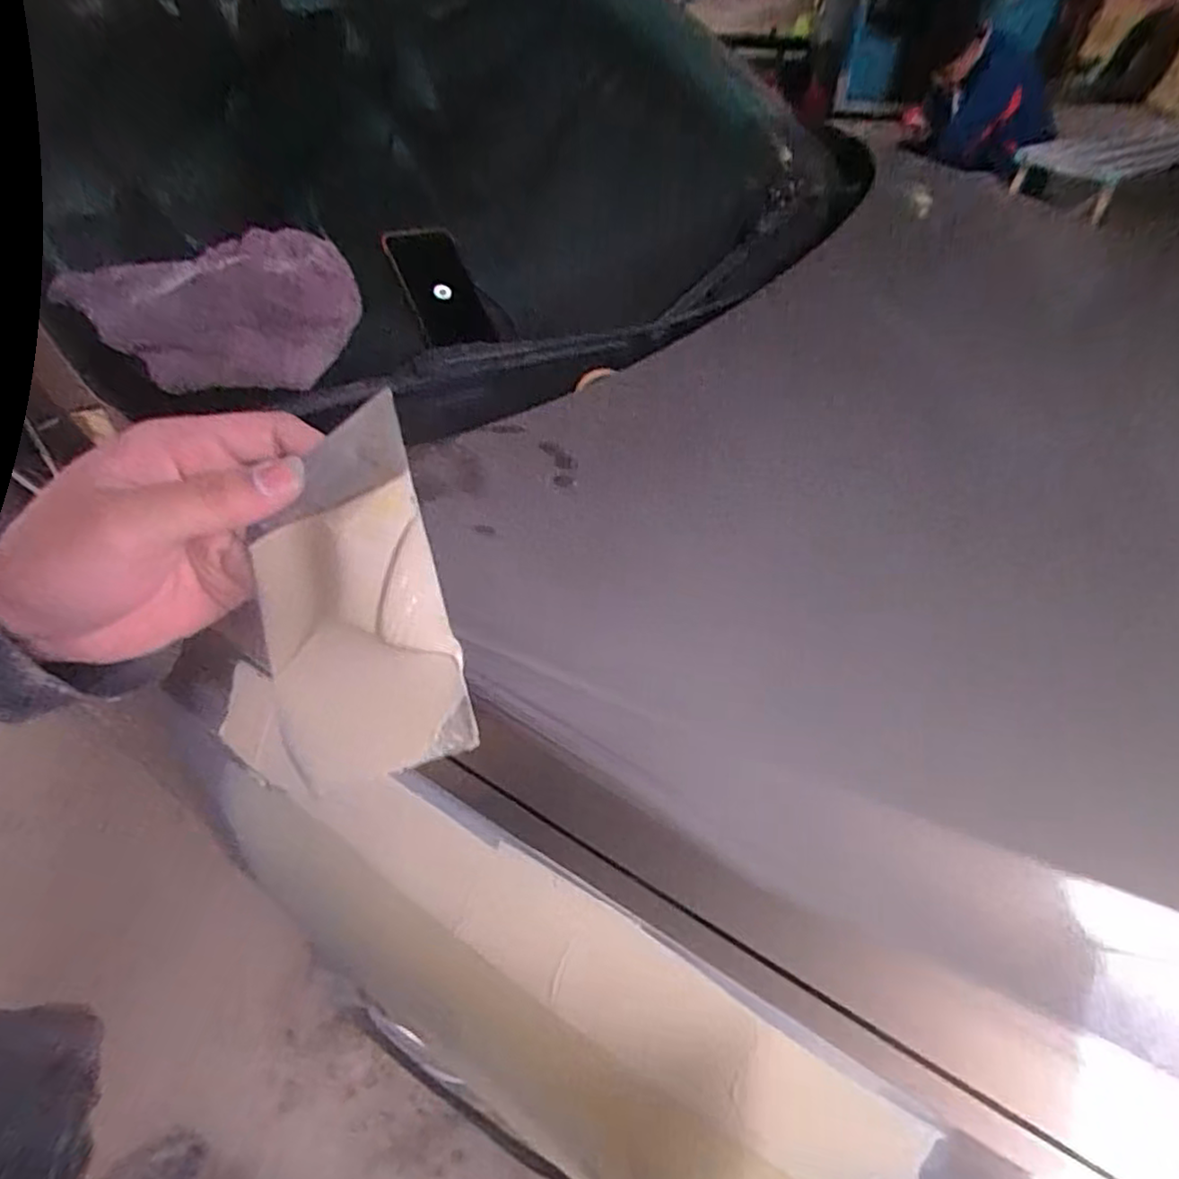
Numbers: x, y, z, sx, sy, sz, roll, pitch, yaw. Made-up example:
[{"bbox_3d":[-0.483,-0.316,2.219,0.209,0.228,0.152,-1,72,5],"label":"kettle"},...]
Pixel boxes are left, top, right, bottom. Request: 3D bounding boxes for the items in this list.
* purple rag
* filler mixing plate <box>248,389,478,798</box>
[{"bbox_3d":[-0.322,-0.244,0.621,0.233,0.051,0.161,-29,95,-15],"label":"purple rag"},{"bbox_3d":[-0.092,0.002,0.253,0.072,0.011,0.136,-23,73,11],"label":"filler mixing plate"}]

